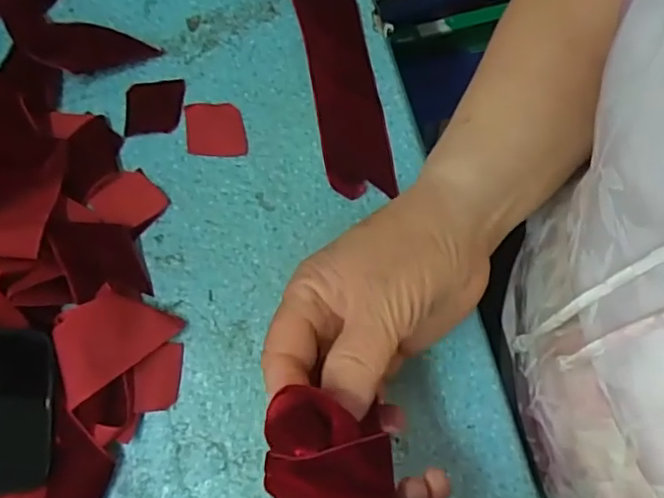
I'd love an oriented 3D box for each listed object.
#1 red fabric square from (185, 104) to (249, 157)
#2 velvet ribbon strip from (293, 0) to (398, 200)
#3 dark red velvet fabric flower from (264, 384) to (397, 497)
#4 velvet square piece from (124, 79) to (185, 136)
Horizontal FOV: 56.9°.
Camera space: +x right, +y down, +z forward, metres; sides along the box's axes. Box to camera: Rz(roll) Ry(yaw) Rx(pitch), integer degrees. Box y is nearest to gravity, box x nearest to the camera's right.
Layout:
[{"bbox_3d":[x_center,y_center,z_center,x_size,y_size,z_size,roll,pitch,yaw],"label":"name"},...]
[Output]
[{"bbox_3d":[-0.068,-0.070,0.359,0.033,0.004,0.034,-7,73,-2],"label":"red fabric square"},{"bbox_3d":[-0.004,-0.133,0.370,0.041,0.008,0.212,-14,75,-6],"label":"velvet ribbon strip"},{"bbox_3d":[0.004,0.099,0.220,0.044,0.015,0.096,-11,86,-3],"label":"dark red velvet fabric flower"},{"bbox_3d":[-0.106,-0.085,0.366,0.033,0.004,0.035,-2,73,-1],"label":"velvet square piece"}]

